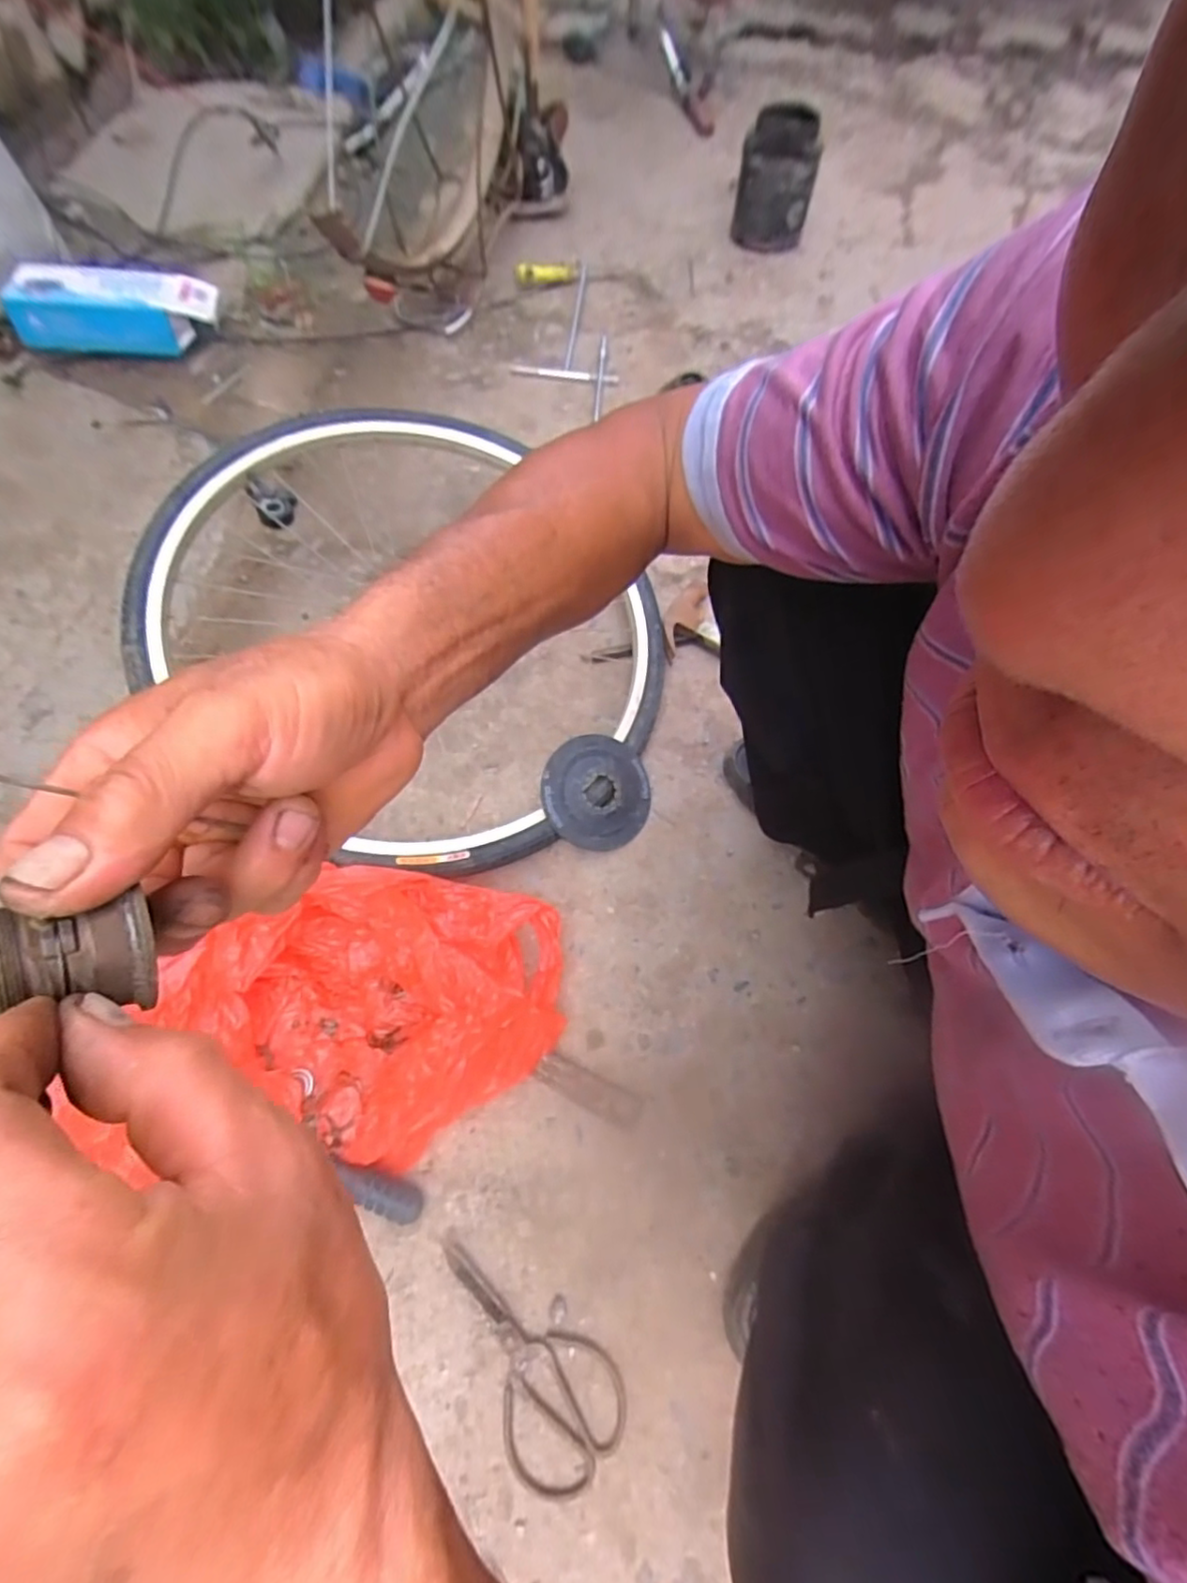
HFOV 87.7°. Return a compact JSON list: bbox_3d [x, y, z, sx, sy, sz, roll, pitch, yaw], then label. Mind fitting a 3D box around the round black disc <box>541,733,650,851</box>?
[{"bbox_3d":[0.005,0.000,0.703,0.125,0.013,0.127,3,81,-21],"label":"round black disc"}]

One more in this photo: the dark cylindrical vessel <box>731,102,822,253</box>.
[{"bbox_3d":[0.345,-1.152,1.158,0.137,0.155,0.150,13,66,3],"label":"dark cylindrical vessel"}]

